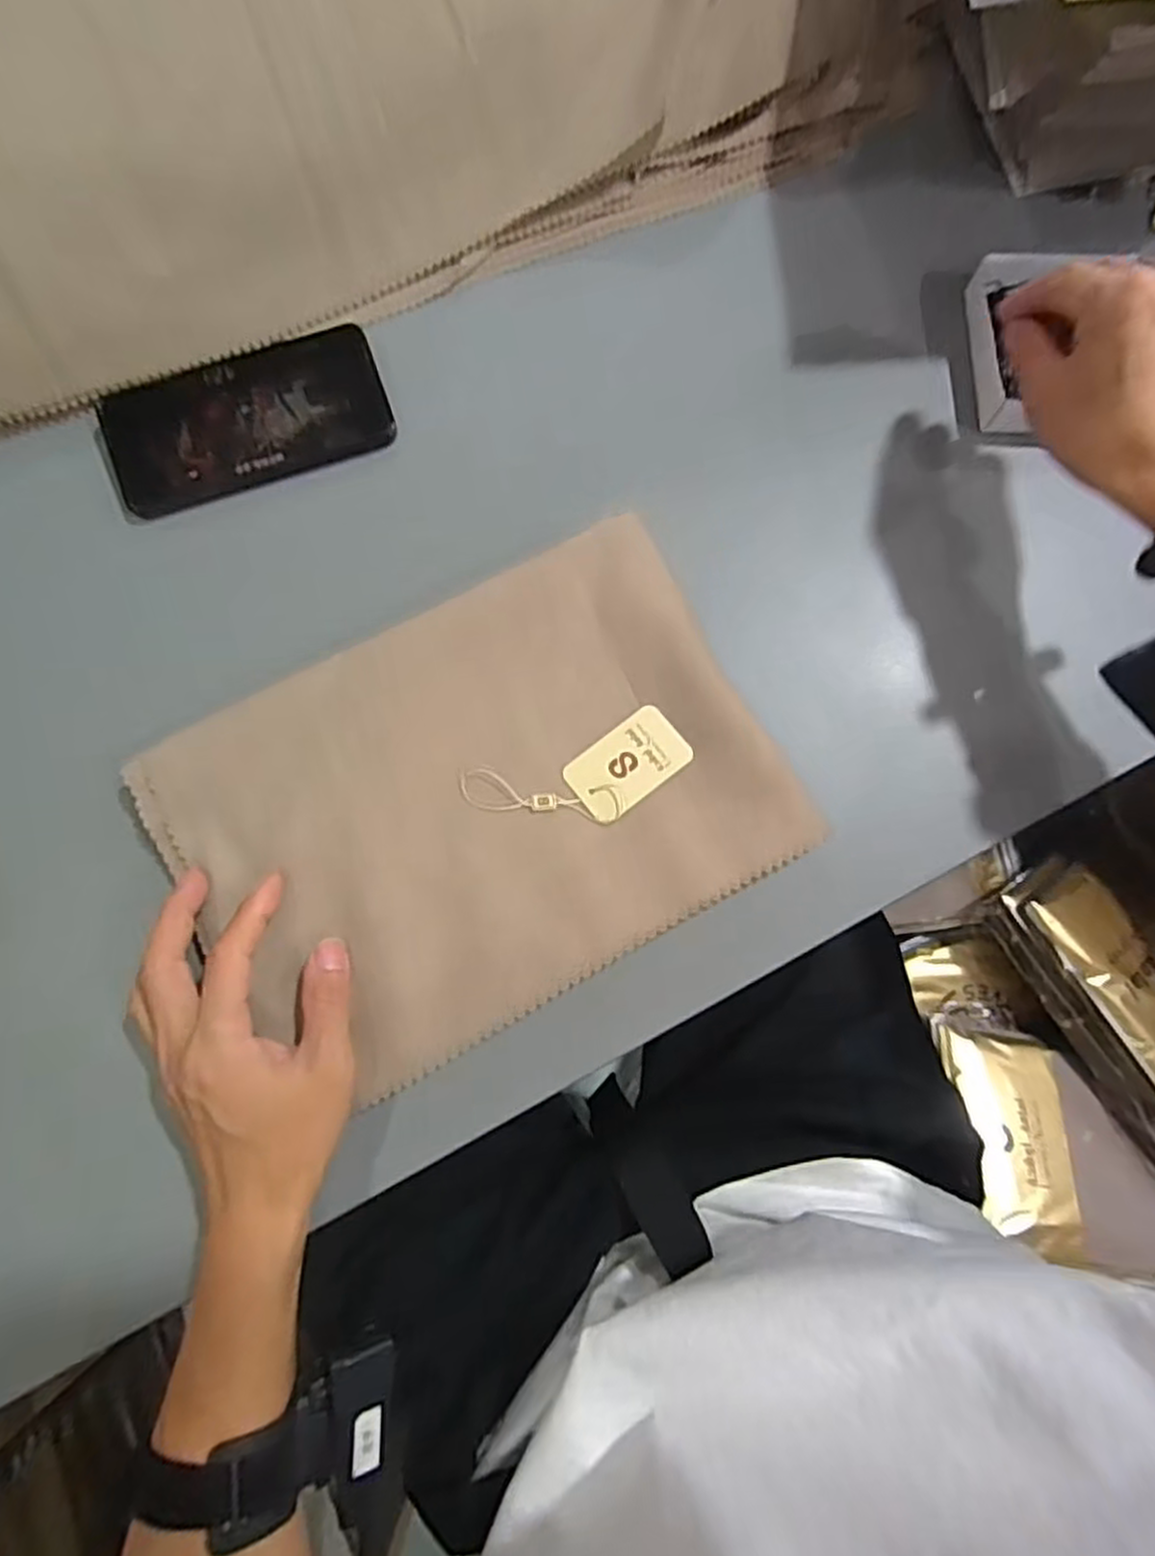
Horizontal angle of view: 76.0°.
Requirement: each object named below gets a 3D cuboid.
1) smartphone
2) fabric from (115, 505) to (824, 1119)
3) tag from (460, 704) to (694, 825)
[{"bbox_3d":[-0.198,-0.216,0.445,0.163,0.009,0.077,-19,93,-3],"label":"smartphone"},{"bbox_3d":[-0.049,0.012,0.386,0.295,0.028,0.205,-29,80,-6],"label":"fabric"},{"bbox_3d":[0.003,0.001,0.400,0.120,0.005,0.051,-20,78,-6],"label":"tag"}]

